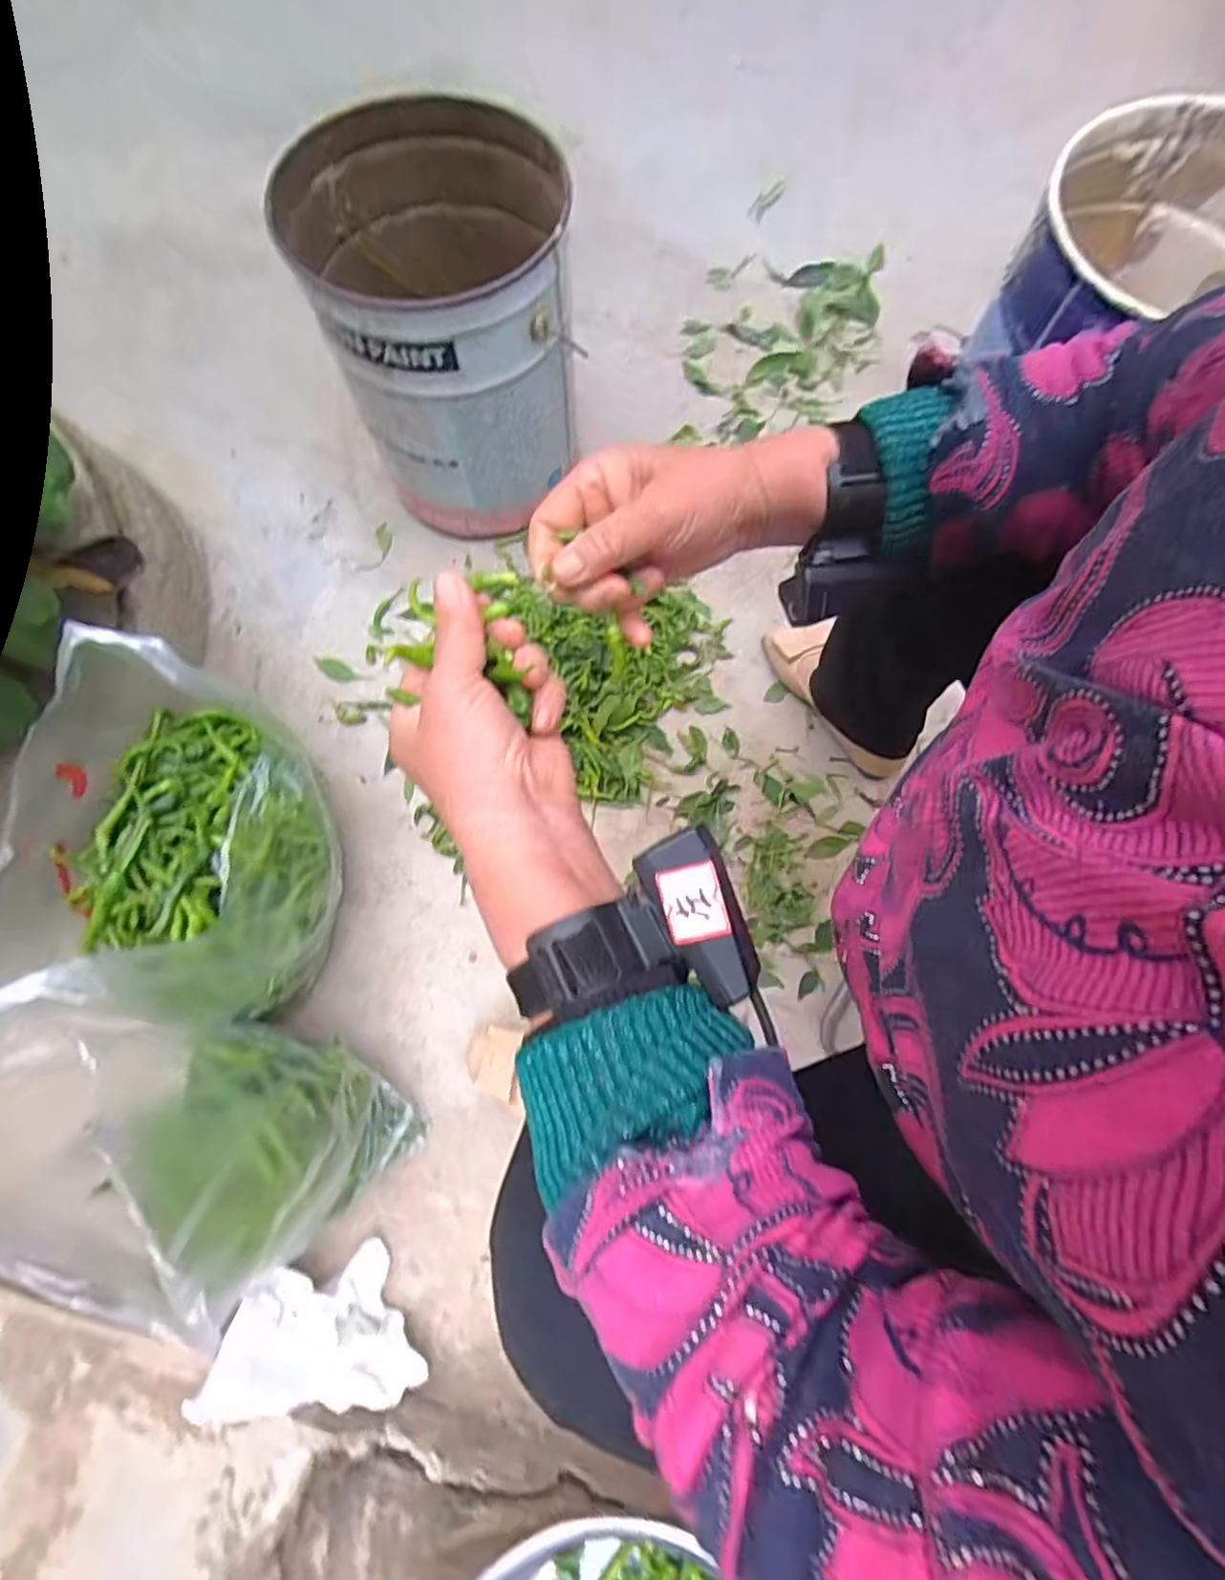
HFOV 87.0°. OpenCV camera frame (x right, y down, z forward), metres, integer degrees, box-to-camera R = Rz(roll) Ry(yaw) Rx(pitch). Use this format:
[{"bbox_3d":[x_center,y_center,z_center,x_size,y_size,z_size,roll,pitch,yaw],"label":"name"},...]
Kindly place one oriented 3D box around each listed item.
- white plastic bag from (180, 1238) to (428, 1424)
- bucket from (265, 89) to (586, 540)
[{"bbox_3d":[-0.268,0.501,0.605,0.183,0.014,0.119,18,33,-22],"label":"white plastic bag"},{"bbox_3d":[-0.181,-0.533,0.766,0.271,0.308,0.287,0,75,2],"label":"bucket"}]

